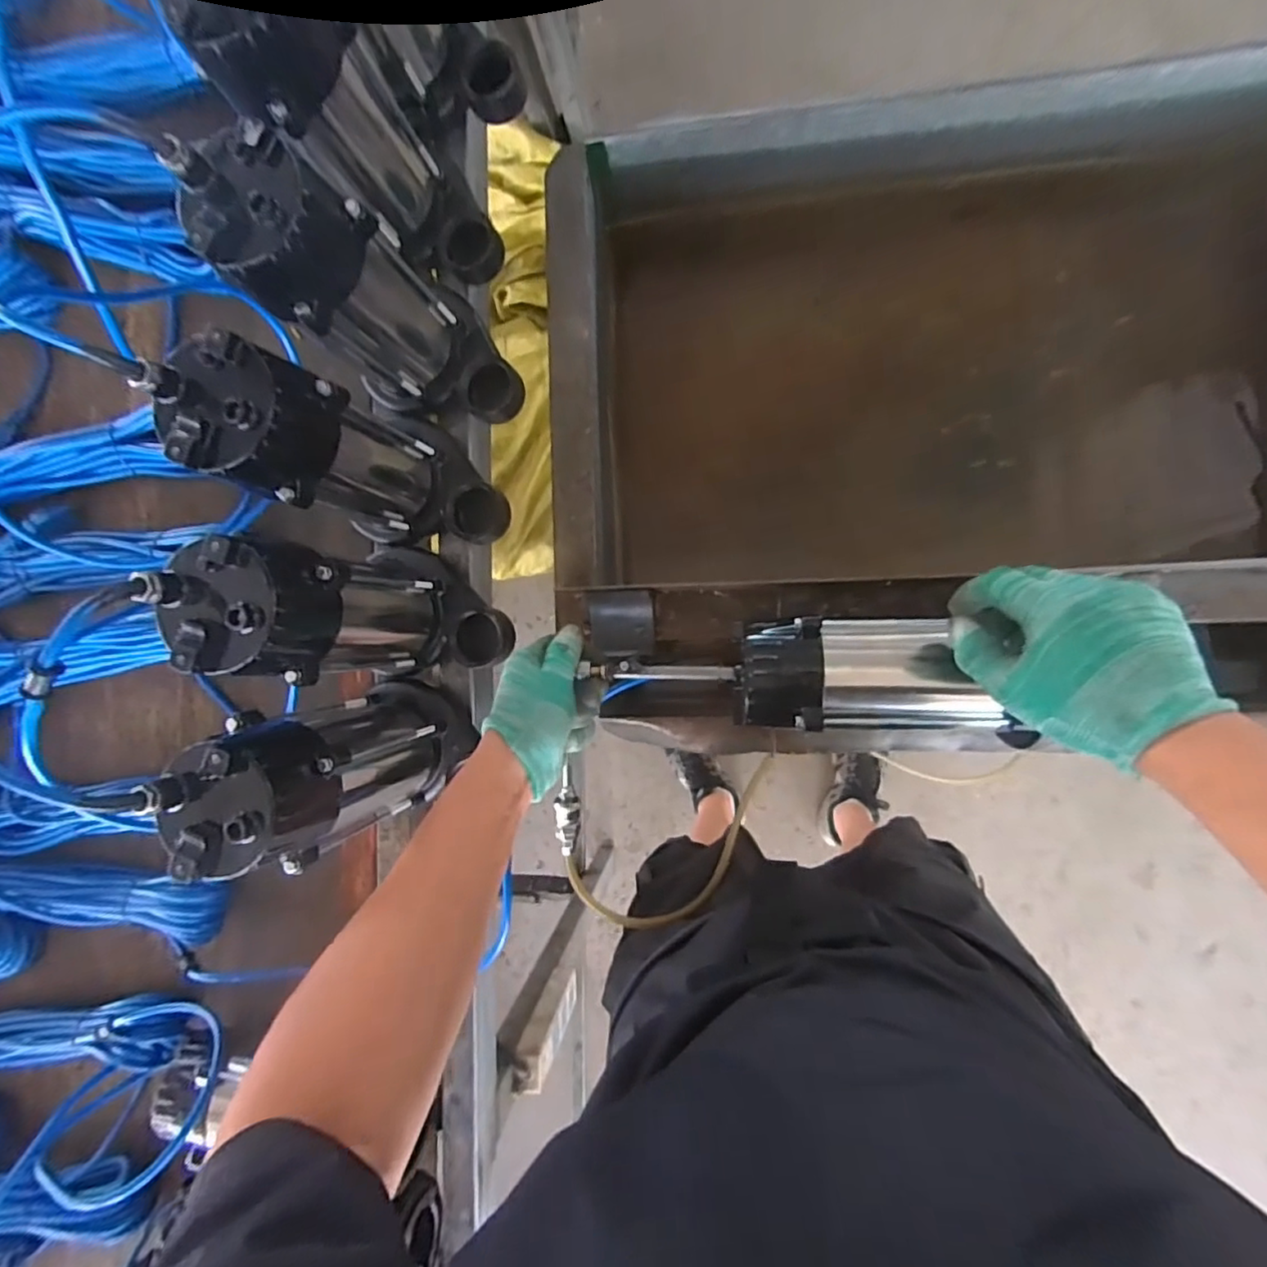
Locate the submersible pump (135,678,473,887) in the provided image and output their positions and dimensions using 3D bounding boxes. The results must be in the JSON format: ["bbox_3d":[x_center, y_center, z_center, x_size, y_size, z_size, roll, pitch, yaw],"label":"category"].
[{"bbox_3d":[-0.231,0.098,0.471,0.101,0.232,0.108,-39,85,6],"label":"submersible pump"}]

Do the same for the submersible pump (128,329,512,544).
[{"bbox_3d":[-0.205,-0.133,0.466,0.141,0.224,0.108,17,92,7],"label":"submersible pump"}]

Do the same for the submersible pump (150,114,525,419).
[{"bbox_3d":[-0.195,-0.248,0.463,0.113,0.222,0.144,-44,85,6],"label":"submersible pump"}]

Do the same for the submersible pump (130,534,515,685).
[{"bbox_3d":[-0.208,-0.022,0.469,0.144,0.228,0.113,-3,90,8],"label":"submersible pump"}]

